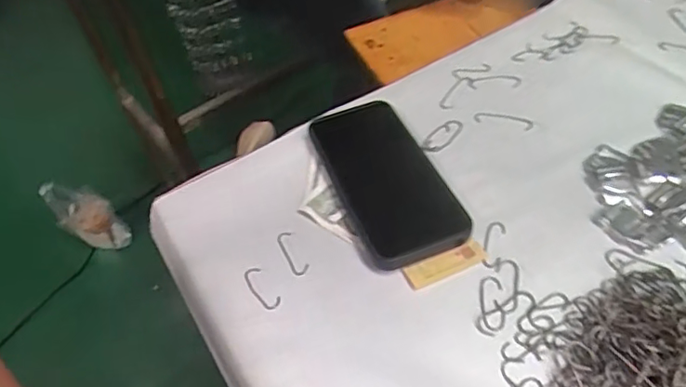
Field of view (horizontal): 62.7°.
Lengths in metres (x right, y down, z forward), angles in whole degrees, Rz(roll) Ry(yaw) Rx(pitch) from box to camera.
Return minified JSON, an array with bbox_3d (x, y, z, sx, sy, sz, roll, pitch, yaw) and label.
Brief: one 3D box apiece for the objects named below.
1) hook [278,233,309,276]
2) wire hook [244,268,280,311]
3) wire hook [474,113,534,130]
[{"bbox_3d":[-0.039,0.046,0.432,0.013,0.004,0.042,-23,49,-14],"label":"hook"},{"bbox_3d":[-0.060,0.069,0.412,0.015,0.004,0.039,-29,51,-19],"label":"wire hook"},{"bbox_3d":[0.144,-0.067,0.507,0.051,0.004,0.016,10,50,15],"label":"wire hook"}]

